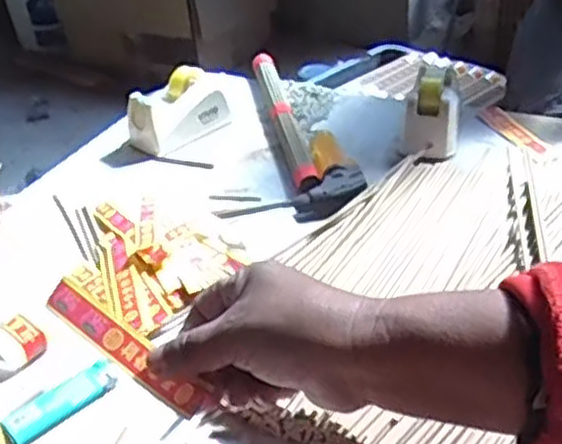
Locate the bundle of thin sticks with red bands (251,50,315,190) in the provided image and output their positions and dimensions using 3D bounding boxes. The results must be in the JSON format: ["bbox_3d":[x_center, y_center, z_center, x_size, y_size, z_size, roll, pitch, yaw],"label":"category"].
[{"bbox_3d":[0.003,-0.117,0.830,0.023,0.023,0.302,-9,34,-6],"label":"bundle of thin sticks with red bands"}]

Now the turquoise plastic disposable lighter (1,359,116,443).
[{"bbox_3d":[-0.144,0.118,0.504,0.077,0.007,0.026,-31,42,-33],"label":"turquoise plastic disposable lighter"}]

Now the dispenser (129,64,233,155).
[{"bbox_3d":[-0.106,-0.121,0.820,0.063,0.059,0.109,24,43,35],"label":"dispenser"}]

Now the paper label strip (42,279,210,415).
[{"bbox_3d":[-0.078,0.062,0.384,0.104,0.008,0.019,33,75,22],"label":"paper label strip"}]

